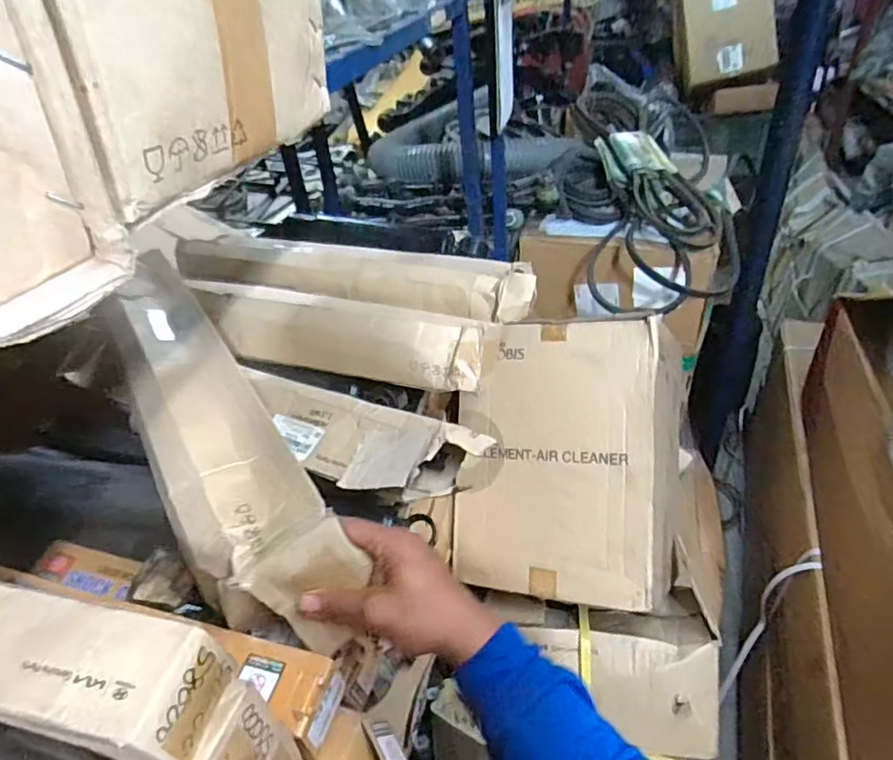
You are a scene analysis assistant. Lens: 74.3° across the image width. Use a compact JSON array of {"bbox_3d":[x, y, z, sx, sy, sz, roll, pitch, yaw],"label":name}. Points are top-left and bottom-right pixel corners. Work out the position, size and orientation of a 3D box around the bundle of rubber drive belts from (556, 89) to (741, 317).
[{"bbox_3d":[0.449,-0.411,1.323,0.388,0.270,0.639,3,38,13],"label":"bundle of rubber drive belts"}]

